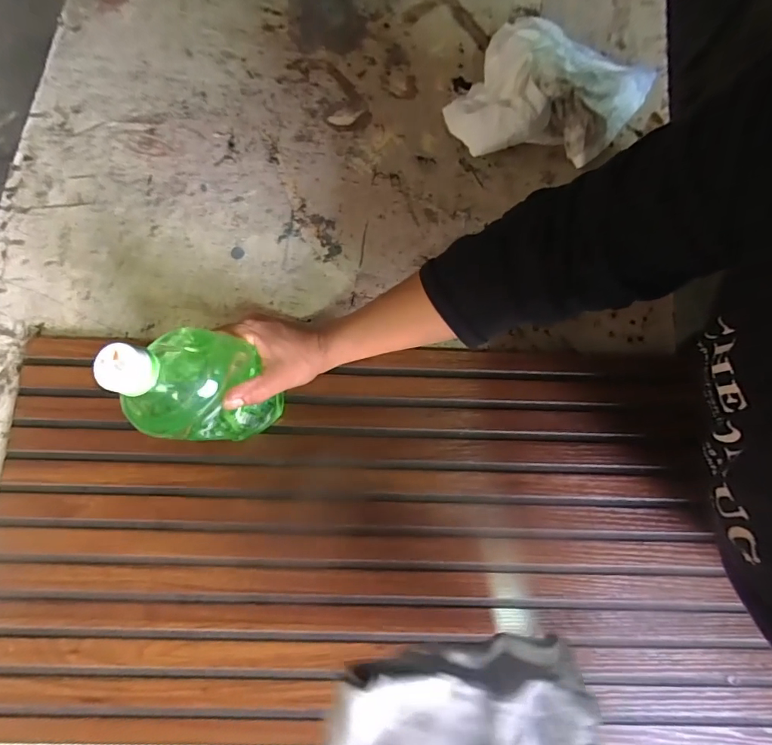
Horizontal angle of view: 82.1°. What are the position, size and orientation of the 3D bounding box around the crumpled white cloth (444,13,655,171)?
[{"bbox_3d":[0.199,-0.337,0.529,0.192,0.072,0.236,34,78,7],"label":"crumpled white cloth"}]

